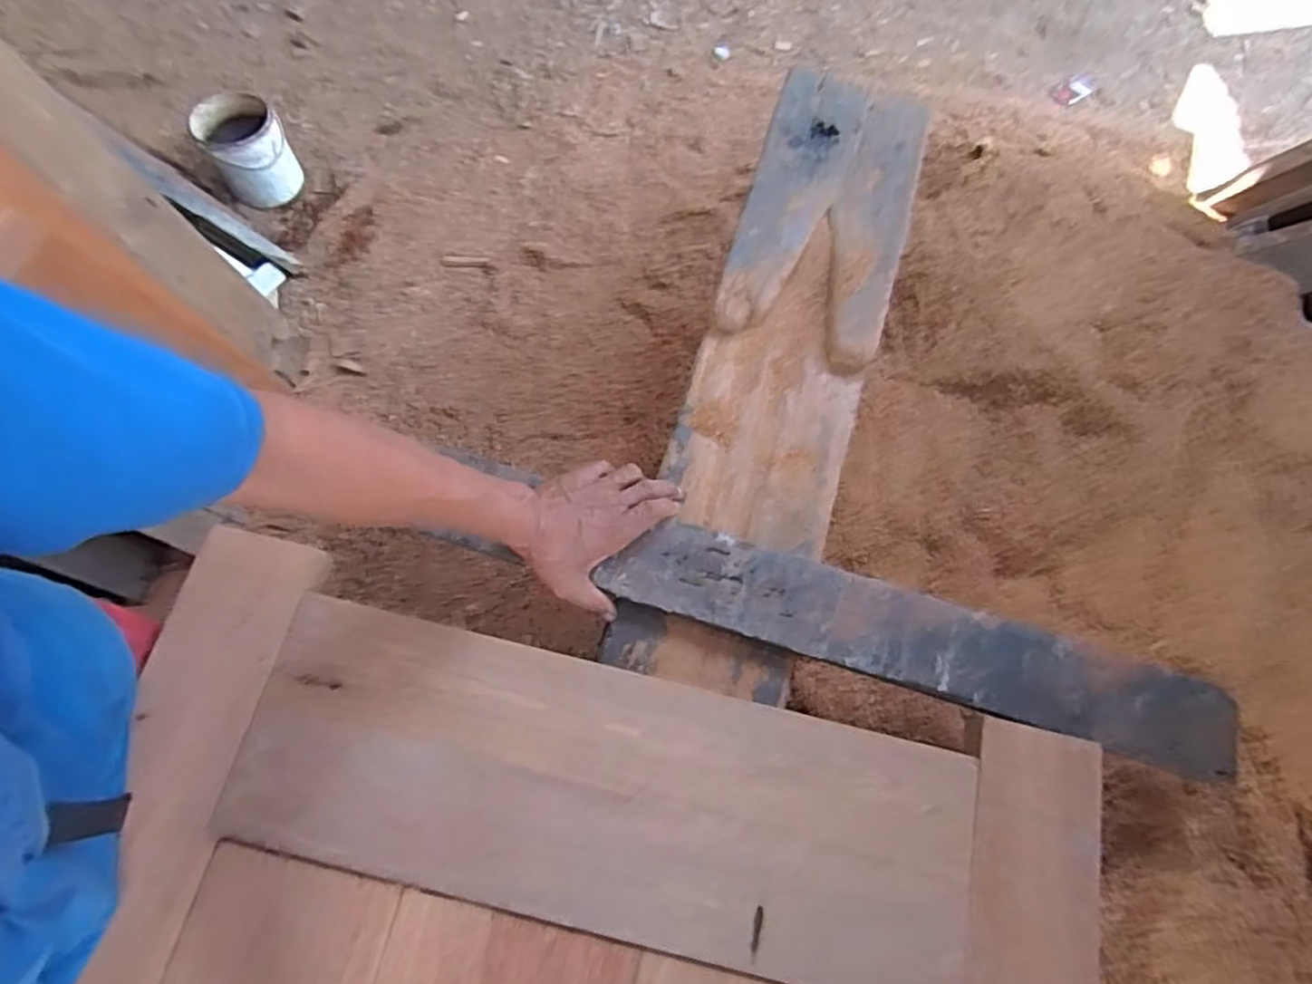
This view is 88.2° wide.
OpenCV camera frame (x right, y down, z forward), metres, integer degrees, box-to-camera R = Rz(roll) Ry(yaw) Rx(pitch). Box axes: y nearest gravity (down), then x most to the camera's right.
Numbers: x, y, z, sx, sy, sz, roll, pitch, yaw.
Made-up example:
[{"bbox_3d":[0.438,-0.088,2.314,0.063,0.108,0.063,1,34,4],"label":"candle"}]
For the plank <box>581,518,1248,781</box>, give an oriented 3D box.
[{"bbox_3d":[0.240,0.138,0.630,0.563,0.020,0.089,16,72,3],"label":"plank"}]

